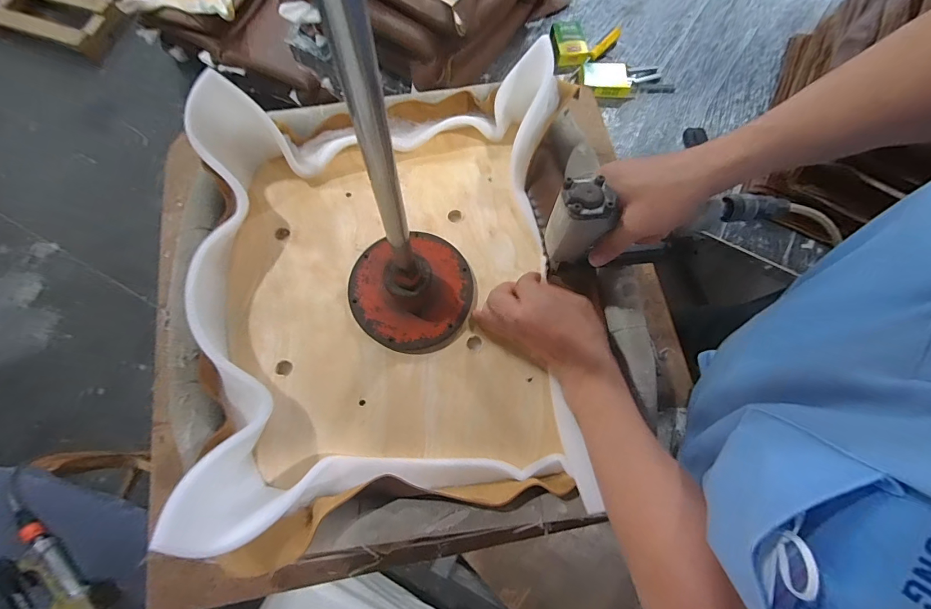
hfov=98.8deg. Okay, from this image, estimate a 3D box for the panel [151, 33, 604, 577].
[{"bbox_3d":[-0.076,-0.033,0.447,0.406,0.103,0.487,-8,73,-5],"label":"panel"}]

